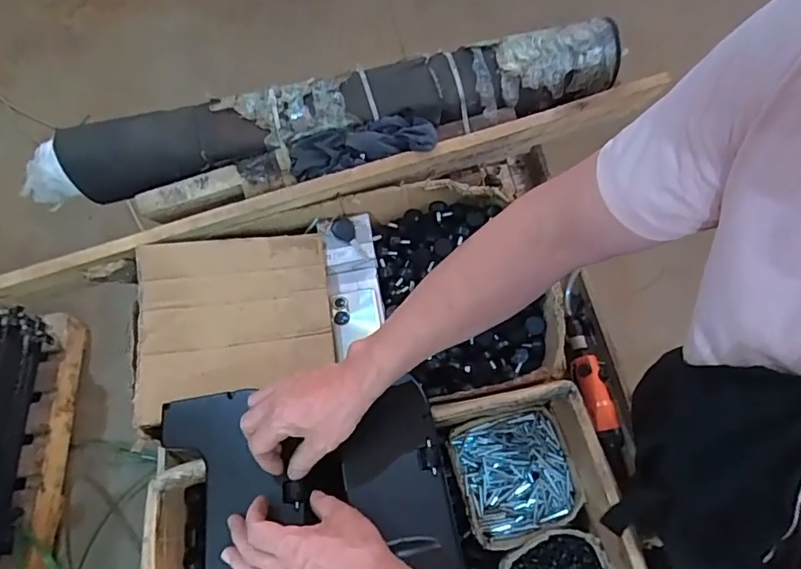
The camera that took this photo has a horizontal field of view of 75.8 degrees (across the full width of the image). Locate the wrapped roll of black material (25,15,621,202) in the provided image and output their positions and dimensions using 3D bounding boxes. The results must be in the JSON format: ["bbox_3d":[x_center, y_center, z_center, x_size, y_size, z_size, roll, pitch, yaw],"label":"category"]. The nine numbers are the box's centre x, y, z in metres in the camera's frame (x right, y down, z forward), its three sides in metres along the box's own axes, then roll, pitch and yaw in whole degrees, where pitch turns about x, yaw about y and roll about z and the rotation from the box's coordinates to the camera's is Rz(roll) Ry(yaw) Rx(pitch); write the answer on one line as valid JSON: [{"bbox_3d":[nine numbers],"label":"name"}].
[{"bbox_3d":[-0.128,-0.278,0.837,0.972,0.110,0.116,-9,65,-1],"label":"wrapped roll of black material"}]

